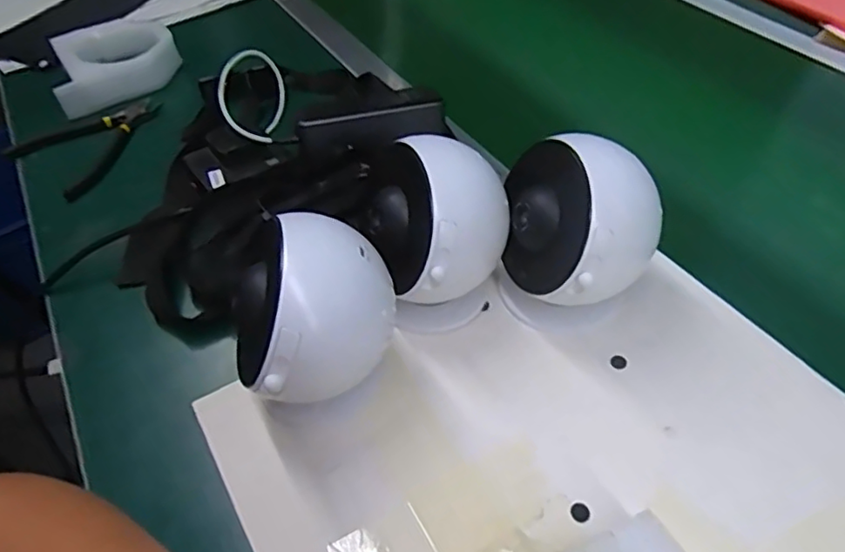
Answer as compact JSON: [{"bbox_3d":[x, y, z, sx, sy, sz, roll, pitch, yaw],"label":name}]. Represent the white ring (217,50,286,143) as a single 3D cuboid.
[{"bbox_3d":[-0.146,-0.159,0.531,0.018,0.071,0.088,-9,49,26],"label":"white ring"}]

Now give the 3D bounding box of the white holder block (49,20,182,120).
[{"bbox_3d":[-0.344,-0.237,0.662,0.133,0.045,0.116,-28,53,-21],"label":"white holder block"}]

